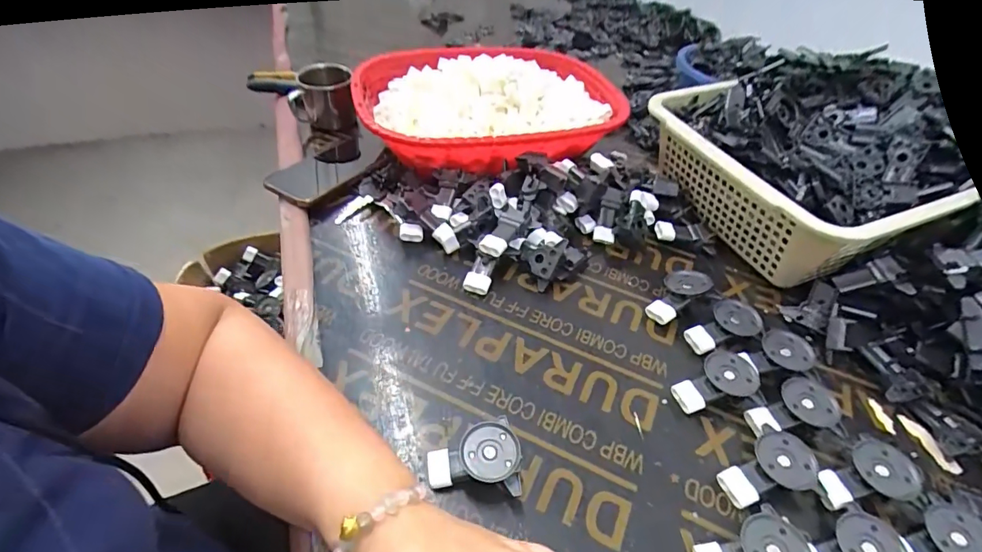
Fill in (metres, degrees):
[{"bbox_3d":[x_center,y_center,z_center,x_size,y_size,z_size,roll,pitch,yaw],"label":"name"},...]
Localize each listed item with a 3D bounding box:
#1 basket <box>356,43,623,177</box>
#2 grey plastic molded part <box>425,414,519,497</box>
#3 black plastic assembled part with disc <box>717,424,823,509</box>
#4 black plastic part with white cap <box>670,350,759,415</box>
[{"bbox_3d":[-0.002,-0.259,0.658,0.367,0.074,0.310,-12,48,-17],"label":"basket"},{"bbox_3d":[-0.013,0.134,0.341,0.065,0.027,0.051,1,45,-4],"label":"grey plastic molded part"},{"bbox_3d":[0.209,0.146,0.352,0.063,0.033,0.045,-2,45,-8],"label":"black plastic assembled part with disc"},{"bbox_3d":[0.197,0.092,0.402,0.074,0.016,0.041,-29,50,1],"label":"black plastic part with white cap"}]

